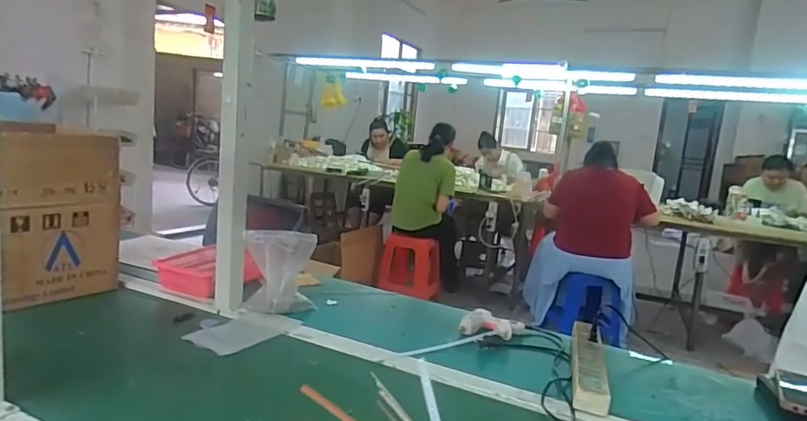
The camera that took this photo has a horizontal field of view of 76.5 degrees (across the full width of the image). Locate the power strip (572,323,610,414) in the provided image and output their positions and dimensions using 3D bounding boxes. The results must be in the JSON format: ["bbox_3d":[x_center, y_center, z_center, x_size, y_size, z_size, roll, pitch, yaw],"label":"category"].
[{"bbox_3d":[0.325,0.269,0.898,0.060,0.049,0.302,8,9,17],"label":"power strip"}]

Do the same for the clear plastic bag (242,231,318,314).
[{"bbox_3d":[-0.251,0.130,1.051,0.143,0.164,0.079,3,9,-15],"label":"clear plastic bag"}]

